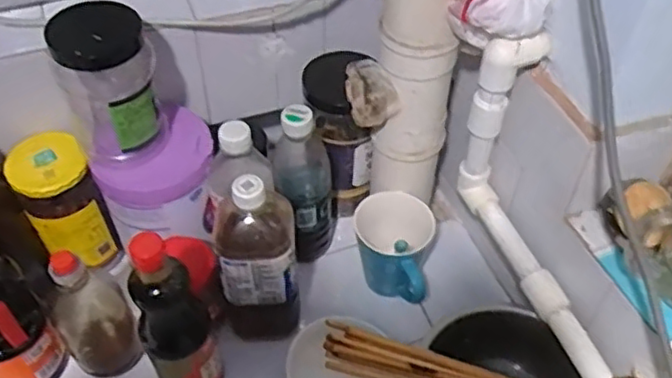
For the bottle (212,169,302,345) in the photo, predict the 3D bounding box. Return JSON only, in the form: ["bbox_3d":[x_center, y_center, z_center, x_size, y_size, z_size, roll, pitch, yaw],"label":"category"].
[{"bbox_3d":[-0.080,0.065,0.691,0.083,0.209,0.084,-5,48,-5],"label":"bottle"}]

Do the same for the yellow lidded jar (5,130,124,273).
[{"bbox_3d":[-0.300,0.023,0.733,0.076,0.160,0.072,-28,54,-23],"label":"yellow lidded jar"}]

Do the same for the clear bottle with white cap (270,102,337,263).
[{"bbox_3d":[-0.036,-0.007,0.752,0.071,0.224,0.066,0,48,0],"label":"clear bottle with white cap"}]

